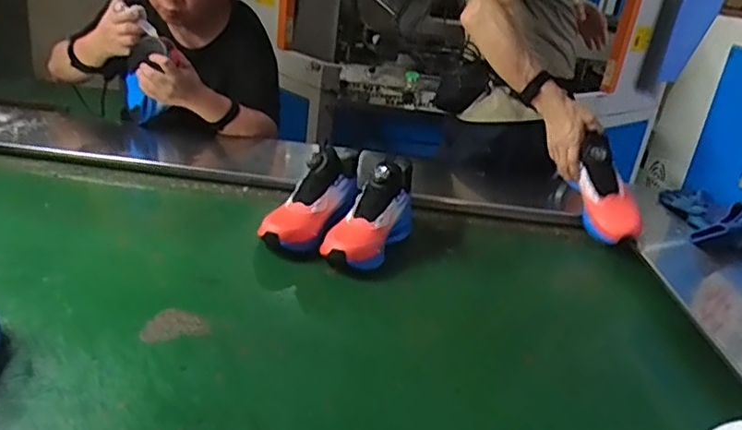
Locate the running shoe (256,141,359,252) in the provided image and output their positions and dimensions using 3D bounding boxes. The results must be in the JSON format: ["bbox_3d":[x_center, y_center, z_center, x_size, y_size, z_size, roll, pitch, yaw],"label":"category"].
[{"bbox_3d":[-0.083,-0.038,0.998,0.090,0.091,0.257,19,52,24],"label":"running shoe"}]

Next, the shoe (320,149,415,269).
[{"bbox_3d":[0.003,-0.011,0.981,0.098,0.131,0.231,14,24,13],"label":"shoe"}]

